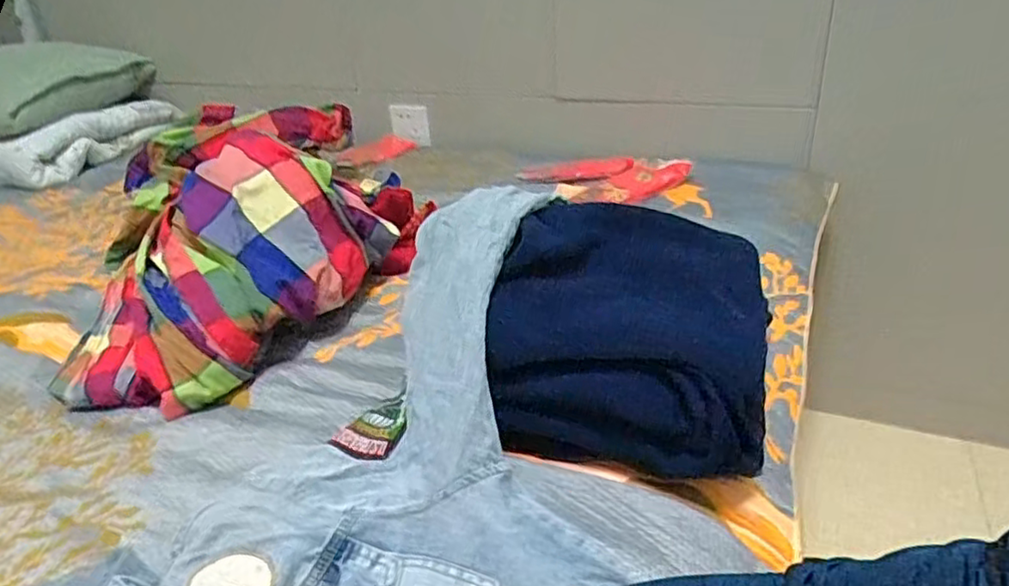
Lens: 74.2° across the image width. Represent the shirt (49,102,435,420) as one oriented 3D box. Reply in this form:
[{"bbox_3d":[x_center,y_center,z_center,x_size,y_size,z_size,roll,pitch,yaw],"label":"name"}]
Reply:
[{"bbox_3d":[-0.318,-0.109,0.847,0.384,0.173,0.593,-10,30,-12],"label":"shirt"}]

